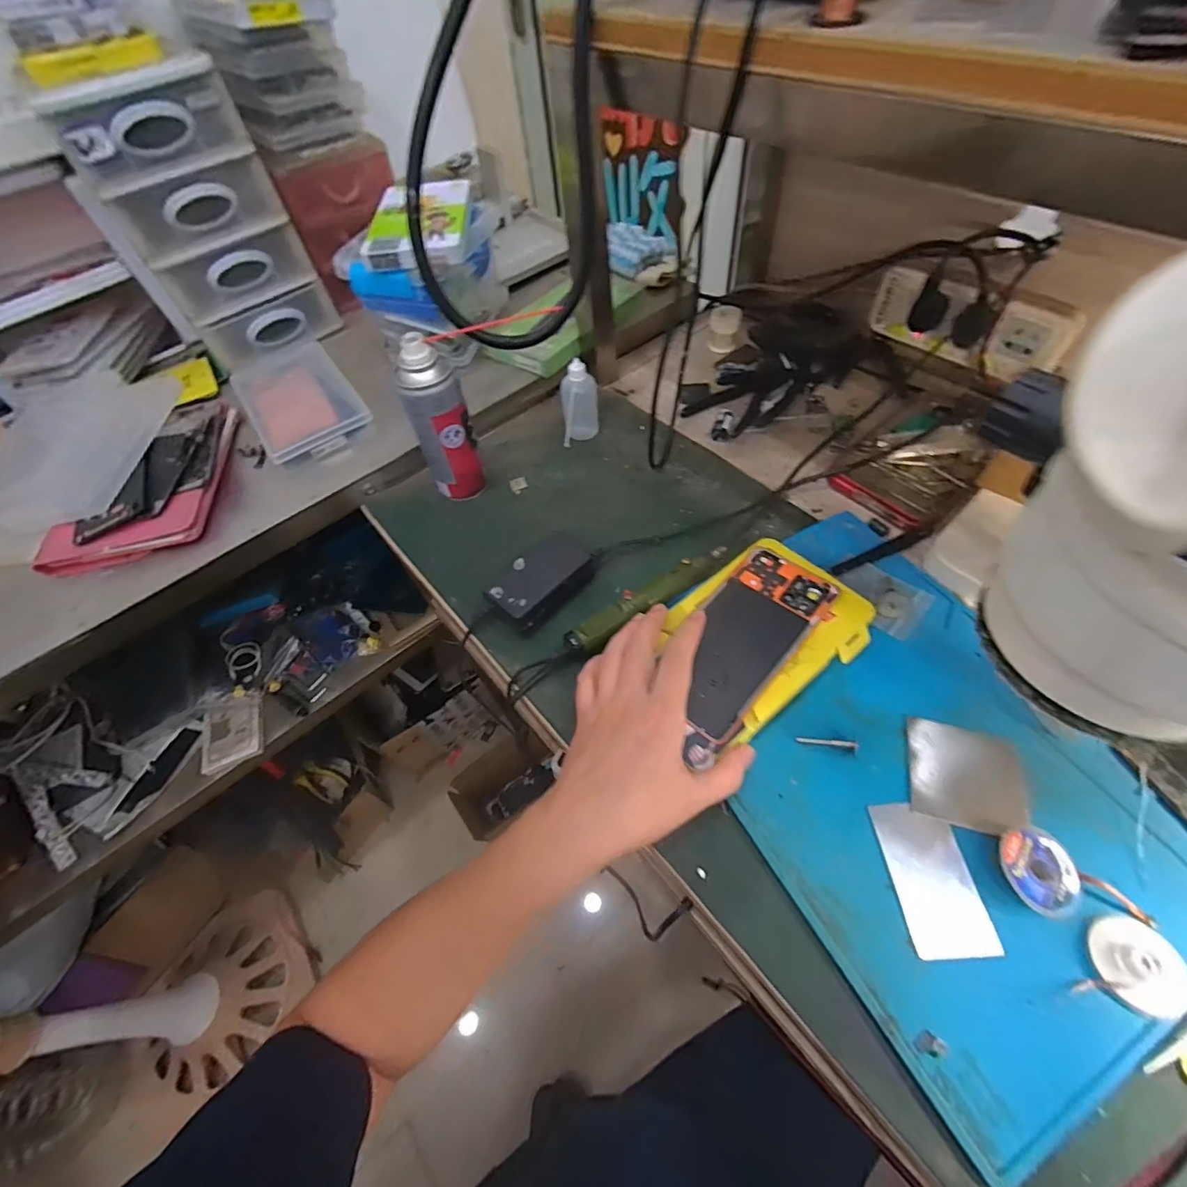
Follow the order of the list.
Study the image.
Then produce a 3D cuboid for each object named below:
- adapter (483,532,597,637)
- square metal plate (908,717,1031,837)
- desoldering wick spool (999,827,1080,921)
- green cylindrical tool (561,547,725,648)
[{"bbox_3d":[-0.043,-0.015,0.430,0.049,0.024,0.092,33,65,25],"label":"adapter"},{"bbox_3d":[0.245,0.119,0.331,0.067,0.004,0.065,12,58,15],"label":"square metal plate"},{"bbox_3d":[0.258,0.161,0.294,0.043,0.014,0.045,-3,56,4],"label":"desoldering wick spool"},{"bbox_3d":[0.049,0.004,0.412,0.158,0.021,0.020,-32,58,-15],"label":"green cylindrical tool"}]

